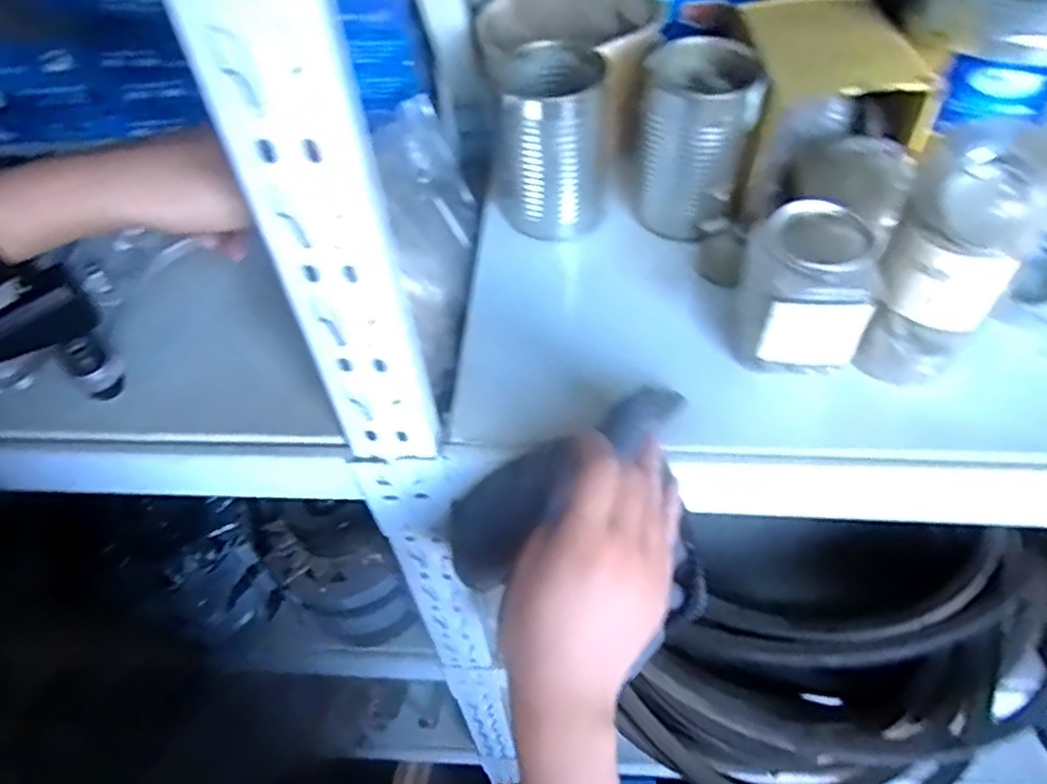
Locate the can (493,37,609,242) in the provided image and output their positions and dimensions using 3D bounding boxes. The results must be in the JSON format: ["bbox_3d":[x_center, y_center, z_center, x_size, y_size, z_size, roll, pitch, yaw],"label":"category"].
[{"bbox_3d":[0.022,-0.177,0.519,0.075,0.116,0.068,6,52,9],"label":"can"}]

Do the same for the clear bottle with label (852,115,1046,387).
[{"bbox_3d":[0.225,-0.064,0.392,0.062,0.141,0.065,33,60,27],"label":"clear bottle with label"}]

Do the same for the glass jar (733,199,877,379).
[{"bbox_3d":[0.161,-0.056,0.419,0.074,0.079,0.062,20,55,19],"label":"glass jar"}]

